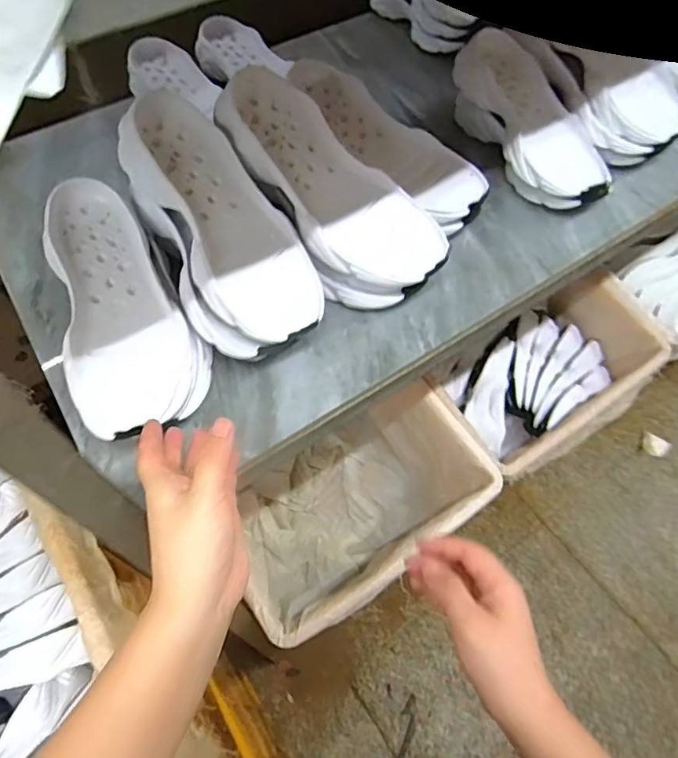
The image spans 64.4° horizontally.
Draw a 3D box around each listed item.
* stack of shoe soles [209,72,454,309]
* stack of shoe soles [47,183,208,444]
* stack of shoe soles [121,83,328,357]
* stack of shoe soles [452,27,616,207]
[{"bbox_3d":[-0.008,-0.196,0.547,0.118,0.064,0.276,-38,85,-19],"label":"stack of shoe soles"},{"bbox_3d":[-0.207,-0.071,0.503,0.116,0.092,0.266,-21,58,-9],"label":"stack of shoe soles"},{"bbox_3d":[-0.115,-0.143,0.522,0.118,0.062,0.272,-28,80,-13],"label":"stack of shoe soles"},{"bbox_3d":[0.232,-0.311,0.657,0.112,0.073,0.266,-22,70,-10],"label":"stack of shoe soles"}]

